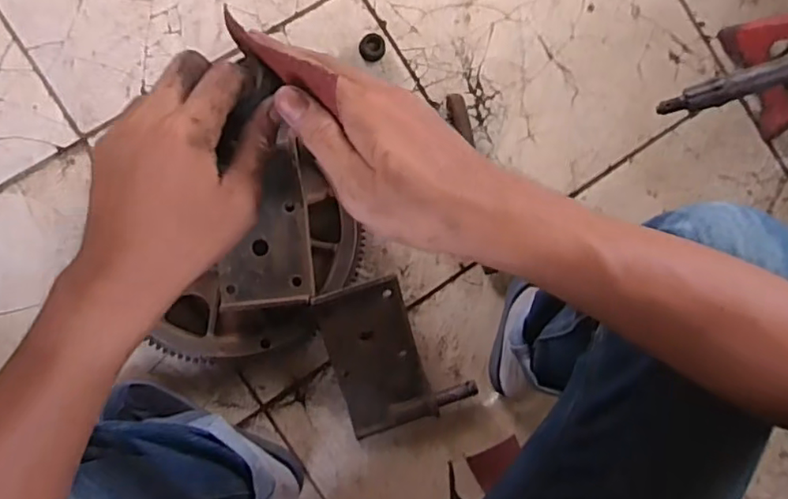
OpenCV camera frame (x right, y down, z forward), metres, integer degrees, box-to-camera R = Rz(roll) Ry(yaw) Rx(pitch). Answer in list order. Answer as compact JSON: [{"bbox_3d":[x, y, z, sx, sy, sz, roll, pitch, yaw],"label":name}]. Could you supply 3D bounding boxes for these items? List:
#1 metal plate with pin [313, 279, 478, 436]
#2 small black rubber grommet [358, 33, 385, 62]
[{"bbox_3d":[0.000,0.126,0.743,0.156,0.054,0.190,-20,91,-7],"label":"metal plate with pin"},{"bbox_3d":[-0.029,-0.269,0.798,0.034,0.022,0.031,0,88,-7],"label":"small black rubber grommet"}]

